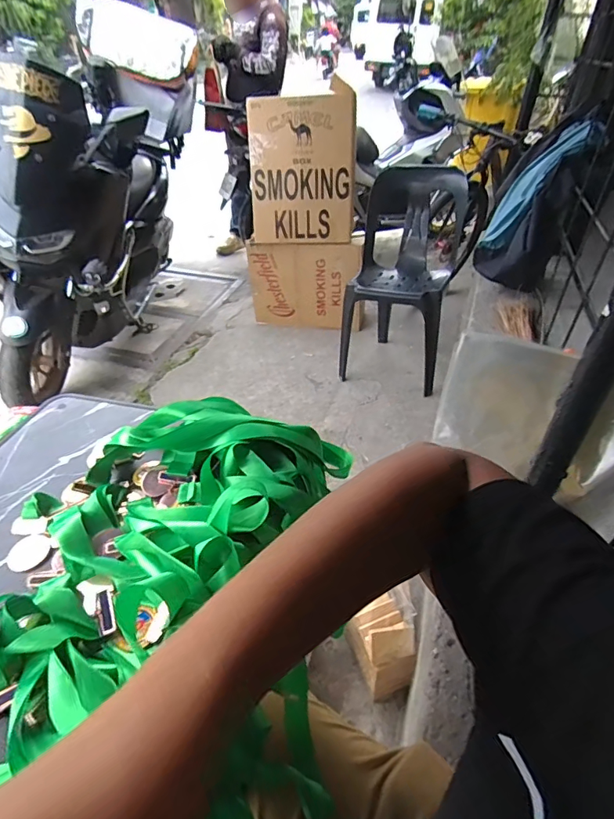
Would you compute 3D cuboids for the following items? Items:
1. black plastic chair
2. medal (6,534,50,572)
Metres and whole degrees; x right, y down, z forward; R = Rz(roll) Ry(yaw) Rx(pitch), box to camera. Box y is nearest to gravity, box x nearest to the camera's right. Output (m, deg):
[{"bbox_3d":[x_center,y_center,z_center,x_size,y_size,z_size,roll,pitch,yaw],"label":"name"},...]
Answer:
[{"bbox_3d":[0.390,-0.505,1.745,0.478,0.707,0.556,13,40,15],"label":"black plastic chair"},{"bbox_3d":[-0.281,0.144,0.451,0.039,0.004,0.040,-2,45,2],"label":"medal"}]

